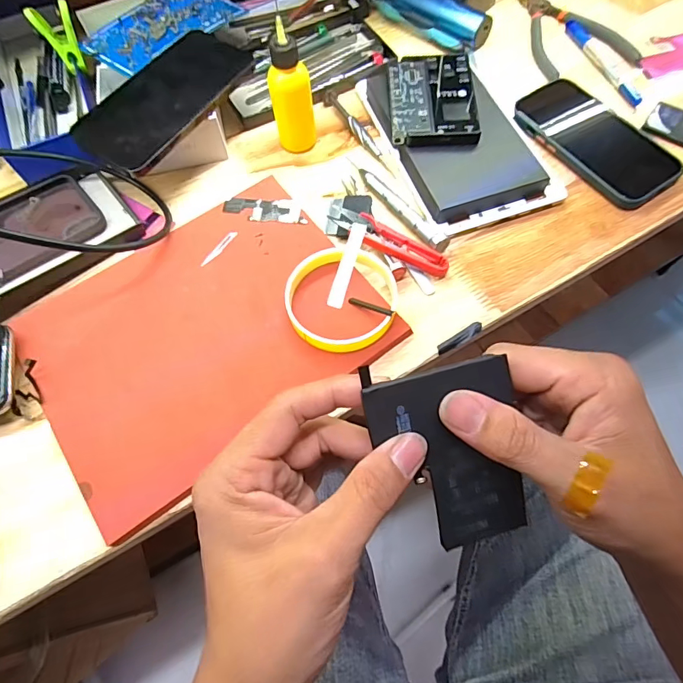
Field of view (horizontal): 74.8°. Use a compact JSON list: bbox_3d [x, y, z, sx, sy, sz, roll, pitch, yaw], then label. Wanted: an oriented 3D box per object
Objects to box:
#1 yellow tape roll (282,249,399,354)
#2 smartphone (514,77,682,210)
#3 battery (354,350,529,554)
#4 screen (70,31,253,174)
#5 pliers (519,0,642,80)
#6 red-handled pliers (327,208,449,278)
[{"bbox_3d":[0.001,-0.033,0.340,0.083,0.015,0.086,0,68,1],"label":"yellow tape roll"},{"bbox_3d":[0.236,-0.189,0.410,0.086,0.010,0.149,-36,72,-12],"label":"smartphone"},{"bbox_3d":[0.050,0.053,0.205,0.066,0.004,0.091,-13,104,-7],"label":"battery"},{"bbox_3d":[-0.149,-0.207,0.378,0.077,0.011,0.152,31,70,15],"label":"screen"},{"bbox_3d":[0.242,-0.336,0.473,0.092,0.009,0.140,-10,68,-3],"label":"pliers"},{"bbox_3d":[0.036,-0.078,0.361,0.103,0.016,0.024,29,71,12],"label":"red-handled pliers"}]

